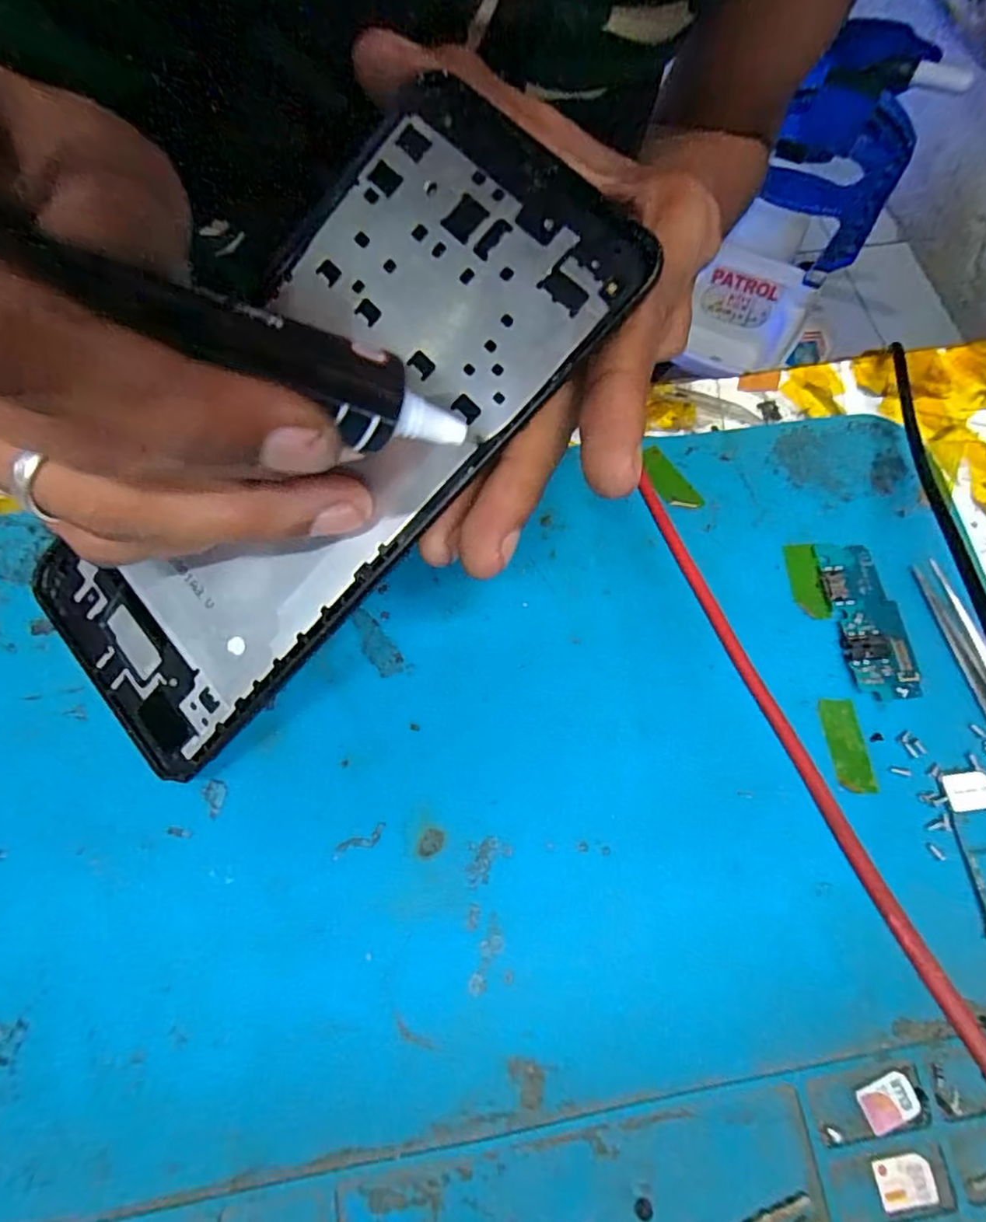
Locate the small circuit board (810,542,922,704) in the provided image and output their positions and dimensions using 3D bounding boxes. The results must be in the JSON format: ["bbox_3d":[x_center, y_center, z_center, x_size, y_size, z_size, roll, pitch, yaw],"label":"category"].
[{"bbox_3d":[0.104,0.002,0.167,0.017,0.004,0.045,-7,72,-4],"label":"small circuit board"}]

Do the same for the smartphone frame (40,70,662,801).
[{"bbox_3d":[-0.044,-0.036,0.138,0.073,0.005,0.158,42,100,11],"label":"smartphone frame"}]

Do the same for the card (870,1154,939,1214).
[{"bbox_3d":[0.088,0.122,0.128,0.012,0.004,0.009,-6,73,-2],"label":"card"}]

